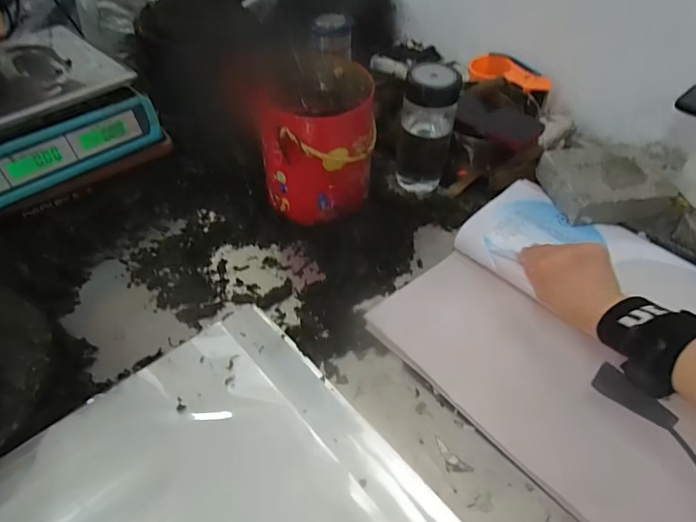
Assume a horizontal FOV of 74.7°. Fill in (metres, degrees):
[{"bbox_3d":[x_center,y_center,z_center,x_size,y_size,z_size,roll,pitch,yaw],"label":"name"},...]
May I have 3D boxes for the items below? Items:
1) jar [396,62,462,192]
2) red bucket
[{"bbox_3d":[0.120,-0.202,0.694,0.076,0.196,0.064,14,49,9],"label":"jar"},{"bbox_3d":[-0.042,-0.172,0.661,0.156,0.187,0.167,2,48,-1],"label":"red bucket"}]

